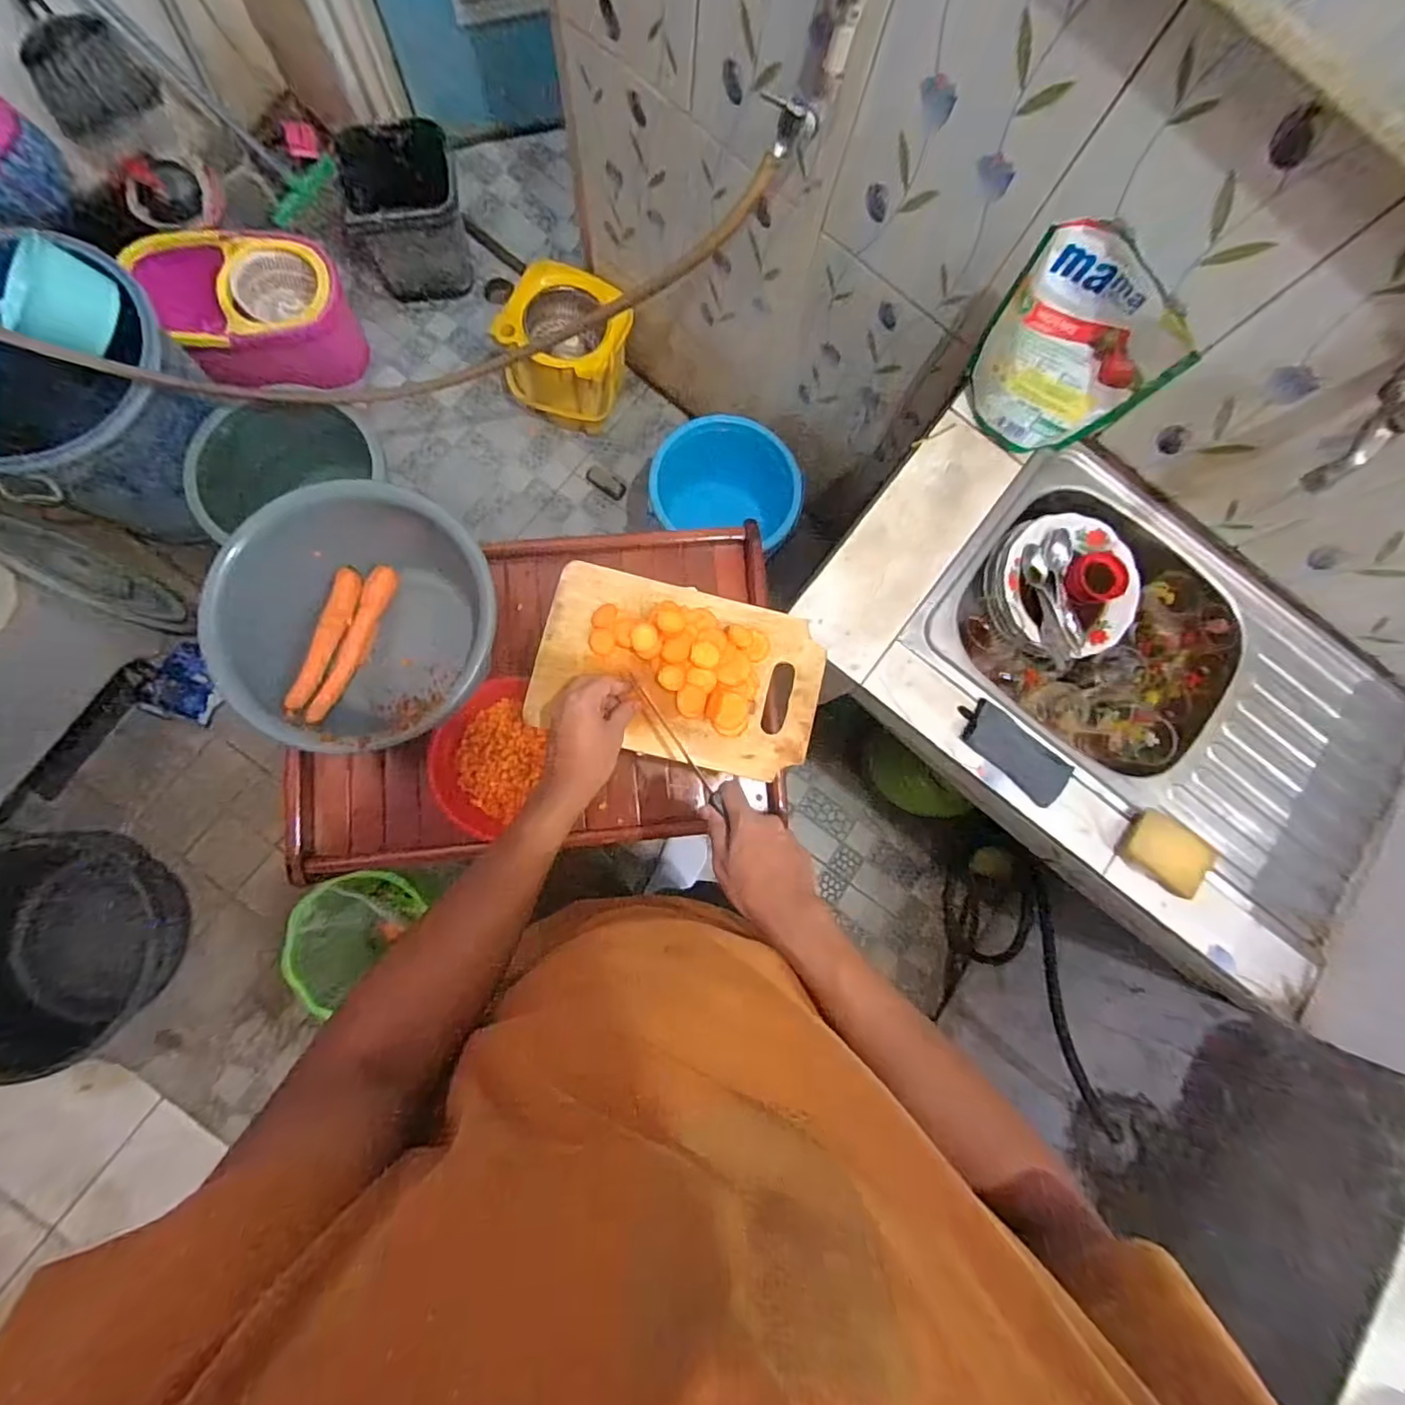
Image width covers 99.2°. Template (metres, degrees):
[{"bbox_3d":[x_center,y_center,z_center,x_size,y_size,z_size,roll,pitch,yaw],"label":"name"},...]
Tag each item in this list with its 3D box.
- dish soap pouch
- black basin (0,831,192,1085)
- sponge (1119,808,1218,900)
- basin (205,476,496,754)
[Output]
[{"bbox_3d":[0.429,-0.409,0.708,0.193,0.233,0.061,32,81,-1],"label":"dish soap pouch"},{"bbox_3d":[-1.263,0.482,1.162,0.431,0.137,0.420,1,83,-5],"label":"black basin"},{"bbox_3d":[0.611,0.199,0.784,0.119,0.032,0.081,32,81,-1],"label":"sponge"},{"bbox_3d":[-0.394,-0.081,0.728,0.293,0.168,0.272,1,83,-5],"label":"basin"}]

